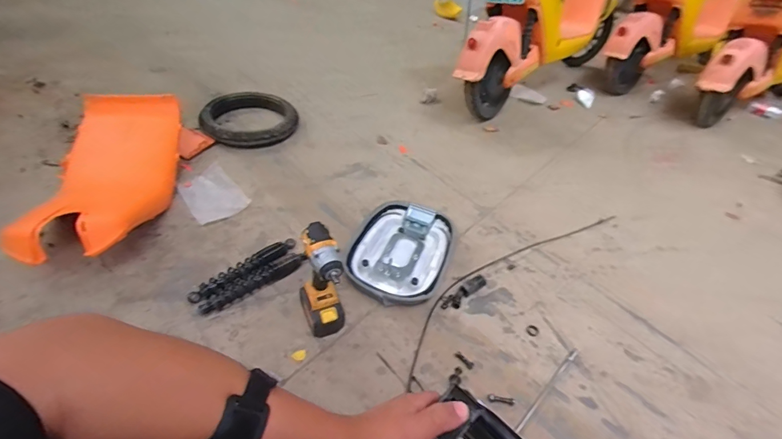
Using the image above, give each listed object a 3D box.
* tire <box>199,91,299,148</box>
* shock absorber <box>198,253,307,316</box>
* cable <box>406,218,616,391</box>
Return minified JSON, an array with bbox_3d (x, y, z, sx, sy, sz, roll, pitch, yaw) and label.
[{"bbox_3d":[-0.540,-0.390,1.502,0.349,0.086,0.330,-7,44,-18],"label":"tire"},{"bbox_3d":[-0.338,0.158,0.973,0.277,0.048,0.041,-30,55,-33],"label":"shock absorber"},{"bbox_3d":[0.362,0.142,1.127,0.976,0.011,0.140,-28,53,-31],"label":"cable"}]

